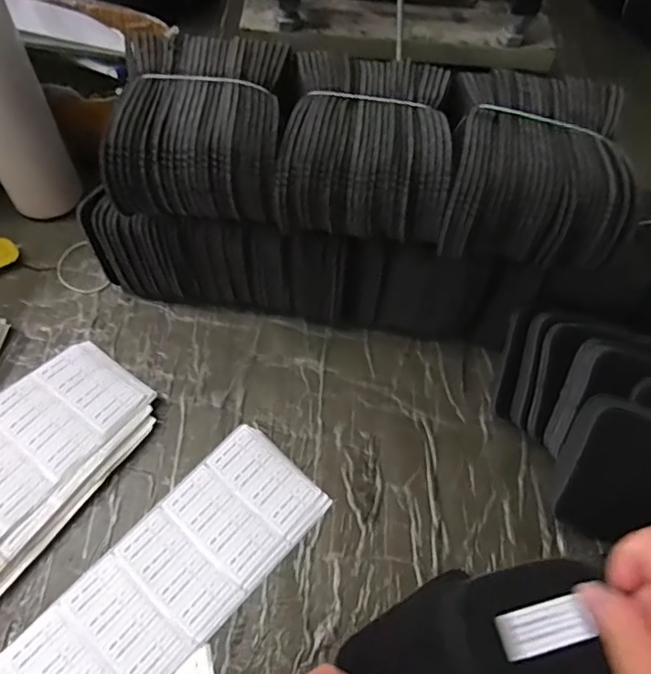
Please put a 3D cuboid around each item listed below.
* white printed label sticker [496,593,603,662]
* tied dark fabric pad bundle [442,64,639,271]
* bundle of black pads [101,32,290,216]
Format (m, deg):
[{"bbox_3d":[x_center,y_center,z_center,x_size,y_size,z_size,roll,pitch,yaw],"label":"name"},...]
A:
[{"bbox_3d":[0.110,0.145,0.274,0.045,0.004,0.021,-12,63,-7],"label":"white printed label sticker"},{"bbox_3d":[0.146,-0.119,0.386,0.114,0.055,0.131,11,60,2],"label":"tied dark fabric pad bundle"},{"bbox_3d":[-0.084,-0.153,0.395,0.117,0.055,0.129,5,60,-2],"label":"bundle of black pads"}]

